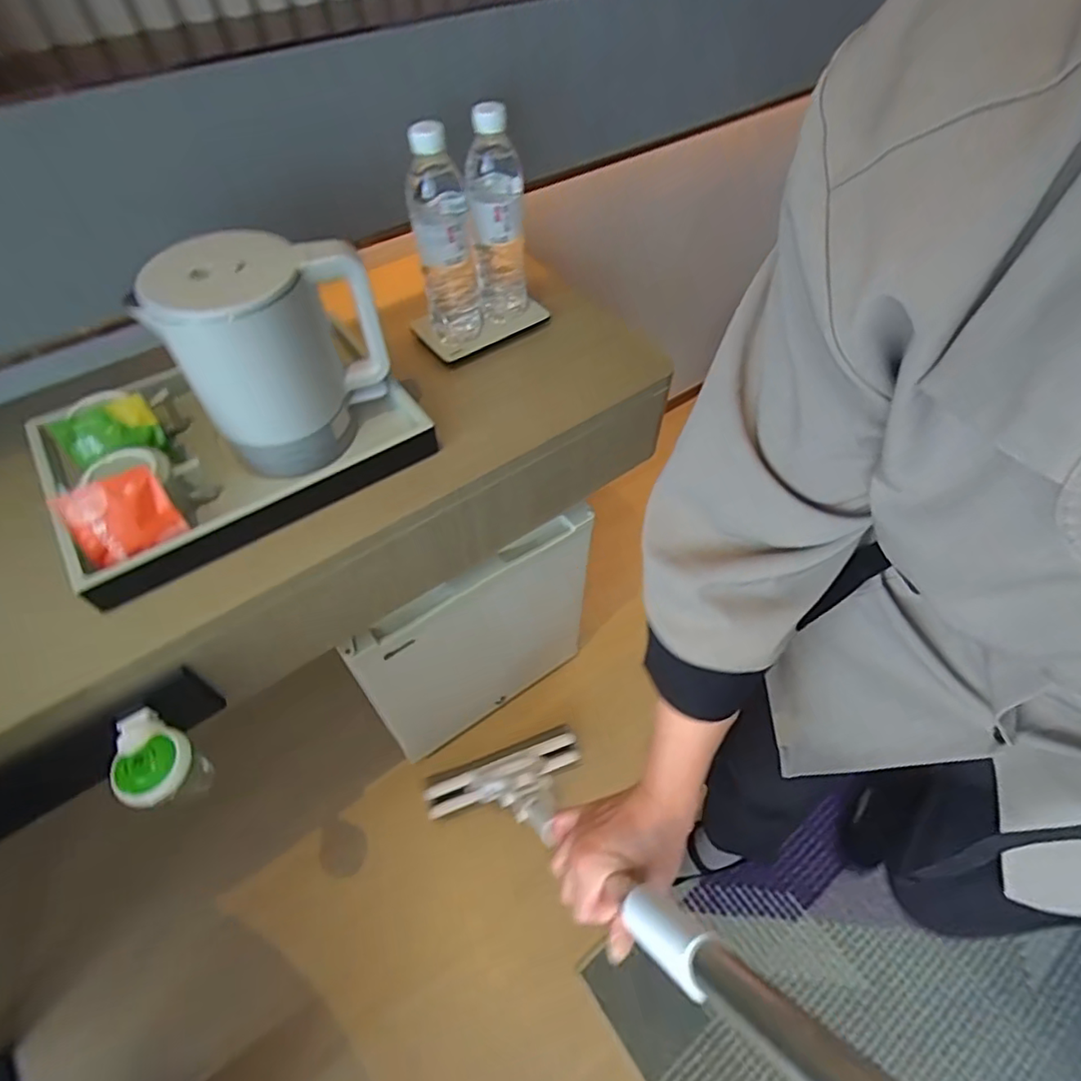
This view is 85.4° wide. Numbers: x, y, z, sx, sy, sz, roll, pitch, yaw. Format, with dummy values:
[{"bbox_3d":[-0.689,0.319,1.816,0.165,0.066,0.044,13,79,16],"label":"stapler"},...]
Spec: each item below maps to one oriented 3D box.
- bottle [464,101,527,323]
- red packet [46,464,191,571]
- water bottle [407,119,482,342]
[{"bbox_3d":[-0.049,-0.368,0.687,0.064,0.229,0.055,-1,55,0],"label":"bottle"},{"bbox_3d":[-0.365,-0.021,0.511,0.077,0.070,0.010,-29,38,-22],"label":"red packet"},{"bbox_3d":[-0.106,-0.329,0.657,0.066,0.237,0.054,-5,56,-3],"label":"water bottle"}]

